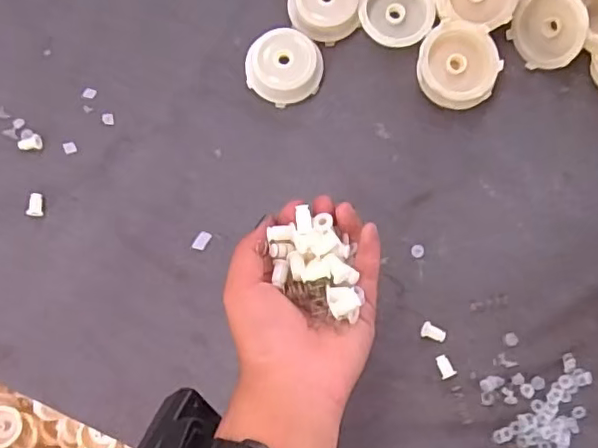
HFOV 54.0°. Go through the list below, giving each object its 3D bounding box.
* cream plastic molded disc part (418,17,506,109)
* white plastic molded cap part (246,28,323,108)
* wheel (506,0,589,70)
[{"bbox_3d":[0.117,-0.118,0.431,0.059,0.016,0.059,1,95,13],"label":"cream plastic molded disc part"},{"bbox_3d":[-0.010,-0.118,0.442,0.055,0.018,0.053,0,82,0],"label":"white plastic molded cap part"},{"bbox_3d":[0.186,-0.145,0.437,0.018,0.053,0.057,-22,81,-36],"label":"wheel"}]

